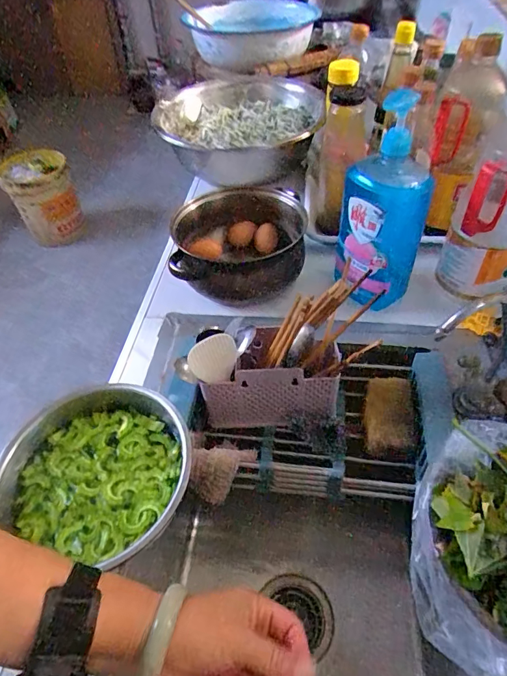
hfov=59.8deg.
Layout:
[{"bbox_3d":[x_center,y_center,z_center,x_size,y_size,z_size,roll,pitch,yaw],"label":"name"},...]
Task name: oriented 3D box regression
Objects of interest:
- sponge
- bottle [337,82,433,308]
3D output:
[{"bbox_3d":[0.189,0.106,0.619,0.061,0.043,0.100,5,49,8],"label":"sponge"},{"bbox_3d":[0.175,-0.181,0.602,0.104,0.271,0.103,5,49,9],"label":"bottle"}]

